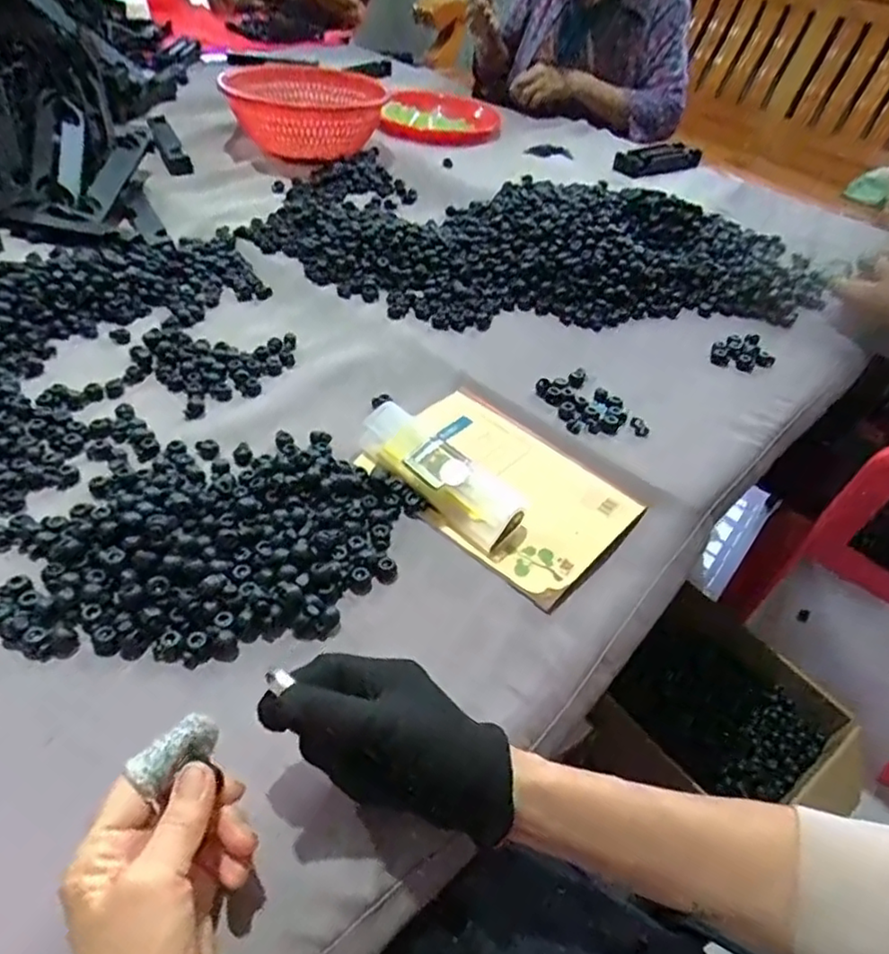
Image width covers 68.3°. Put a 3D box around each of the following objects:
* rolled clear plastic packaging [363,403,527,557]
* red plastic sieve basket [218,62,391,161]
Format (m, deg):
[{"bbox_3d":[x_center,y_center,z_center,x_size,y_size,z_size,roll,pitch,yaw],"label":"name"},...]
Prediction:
[{"bbox_3d":[-0.004,-0.005,0.526,0.047,0.035,0.154,-31,54,-34],"label":"rolled clear plastic packaging"},{"bbox_3d":[-0.223,-0.589,1.062,0.245,0.086,0.256,-3,43,-12],"label":"red plastic sieve basket"}]

